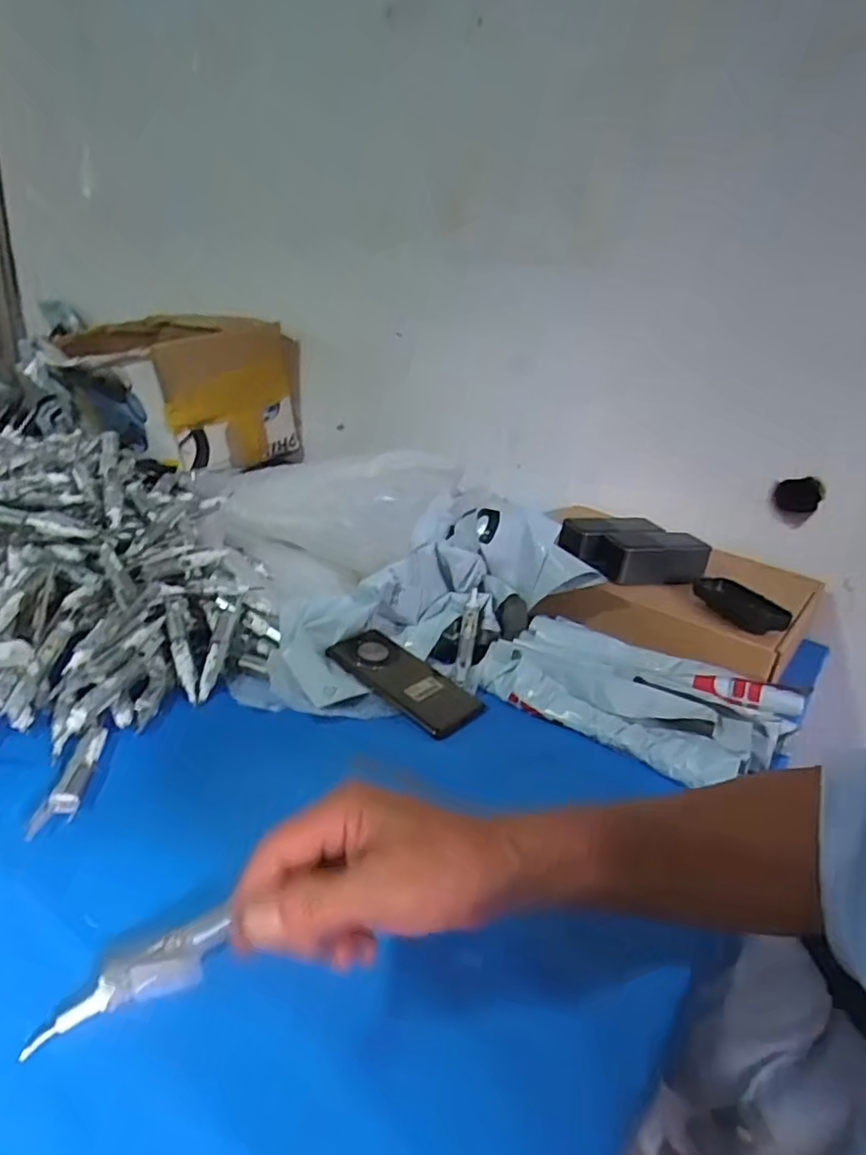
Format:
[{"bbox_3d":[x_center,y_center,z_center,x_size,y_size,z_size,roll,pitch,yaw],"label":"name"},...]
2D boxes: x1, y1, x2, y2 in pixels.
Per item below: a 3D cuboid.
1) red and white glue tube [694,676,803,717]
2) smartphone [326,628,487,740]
[{"bbox_3d":[0.310,0.113,0.630,0.097,0.024,0.018,12,23,14],"label":"red and white glue tube"},{"bbox_3d":[-0.028,0.104,0.660,0.169,0.010,0.079,29,33,30],"label":"smartphone"}]

